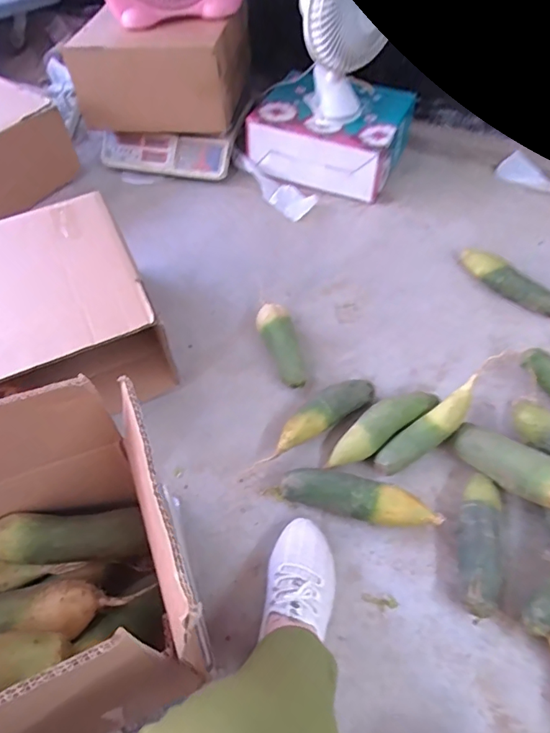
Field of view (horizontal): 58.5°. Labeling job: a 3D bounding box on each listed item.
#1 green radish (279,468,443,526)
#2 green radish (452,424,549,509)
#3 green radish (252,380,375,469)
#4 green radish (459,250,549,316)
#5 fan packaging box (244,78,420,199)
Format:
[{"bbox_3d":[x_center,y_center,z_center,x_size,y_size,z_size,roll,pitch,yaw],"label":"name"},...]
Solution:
[{"bbox_3d":[0.122,0.194,0.720,0.224,0.062,0.059,12,55,10],"label":"green radish"},{"bbox_3d":[0.364,0.150,0.684,0.243,0.050,0.058,25,57,39],"label":"green radish"},{"bbox_3d":[0.062,0.090,0.801,0.237,0.061,0.054,-31,59,-19],"label":"green radish"},{"bbox_3d":[0.468,-0.171,0.988,0.049,0.054,0.217,-38,62,-23],"label":"green radish"},{"bbox_3d":[0.138,-0.578,1.220,0.344,0.149,0.269,20,57,15],"label":"fan packaging box"}]

